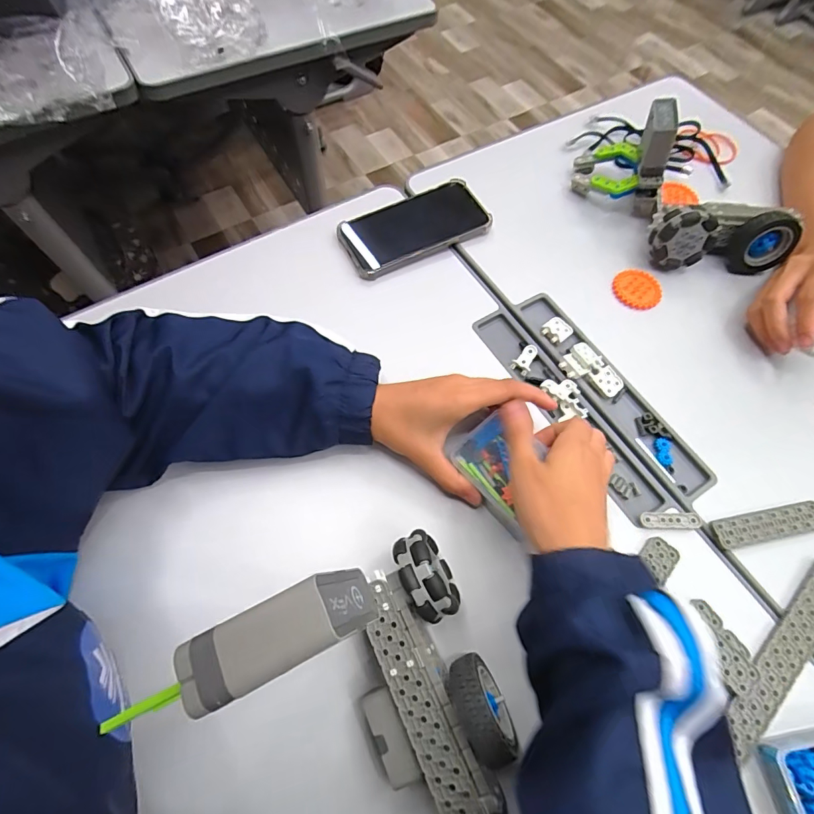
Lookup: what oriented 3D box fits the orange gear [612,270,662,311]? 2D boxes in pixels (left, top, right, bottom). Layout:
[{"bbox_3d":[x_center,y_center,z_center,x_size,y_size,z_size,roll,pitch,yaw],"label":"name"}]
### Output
[{"bbox_3d":[0.249,-0.128,0.471,0.050,0.005,0.046,0,65,0],"label":"orange gear"}]

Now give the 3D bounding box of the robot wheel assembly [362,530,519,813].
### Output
[{"bbox_3d":[0.012,0.181,0.293,0.086,0.061,0.167,-19,66,-9],"label":"robot wheel assembly"}]

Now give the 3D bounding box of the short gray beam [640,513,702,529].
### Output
[{"bbox_3d":[0.221,0.095,0.366,0.048,0.008,0.012,3,65,1],"label":"short gray beam"}]

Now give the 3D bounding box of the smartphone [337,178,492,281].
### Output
[{"bbox_3d":[0.009,-0.205,0.491,0.164,0.019,0.082,-24,67,-11],"label":"smartphone"}]

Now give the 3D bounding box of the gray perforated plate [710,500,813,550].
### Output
[{"bbox_3d":[0.304,0.100,0.367,0.097,0.010,0.025,-10,65,-5],"label":"gray perforated plate"}]

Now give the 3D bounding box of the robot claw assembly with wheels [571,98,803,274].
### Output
[{"bbox_3d":[0.301,-0.241,0.476,0.119,0.095,0.222,-26,67,-12],"label":"robot claw assembly with wheels"}]

